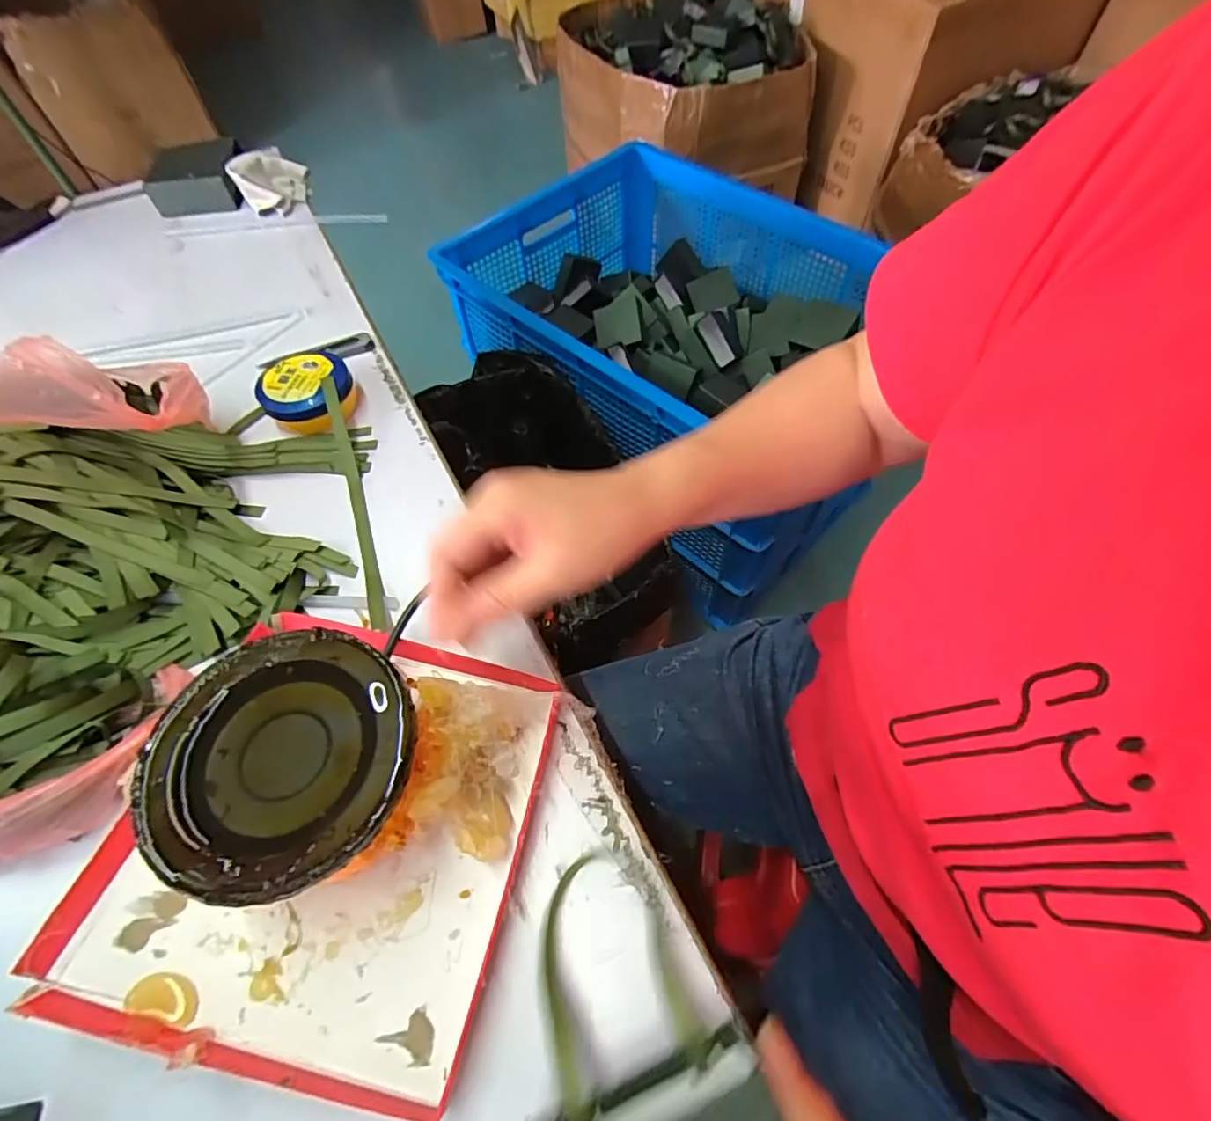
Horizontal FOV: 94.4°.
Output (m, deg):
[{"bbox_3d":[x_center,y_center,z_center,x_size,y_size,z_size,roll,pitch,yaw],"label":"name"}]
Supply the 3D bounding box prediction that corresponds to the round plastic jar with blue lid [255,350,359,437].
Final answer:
[{"bbox_3d":[-0.244,-0.137,0.464,0.068,0.036,0.063,-1,58,1],"label":"round plastic jar with blue lid"}]

